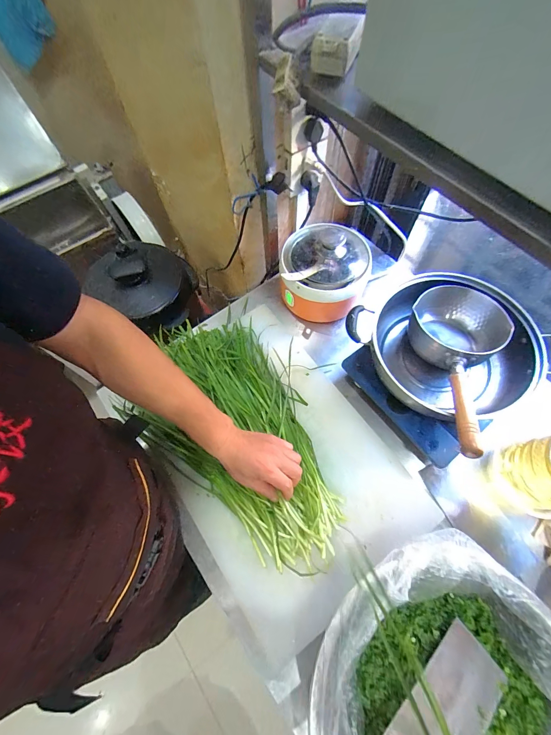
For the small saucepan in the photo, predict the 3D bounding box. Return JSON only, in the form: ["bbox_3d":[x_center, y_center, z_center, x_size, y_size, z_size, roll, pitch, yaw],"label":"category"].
[{"bbox_3d":[0.304,-0.006,0.518,0.155,0.090,0.324,17,54,9],"label":"small saucepan"}]

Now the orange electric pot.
[{"bbox_3d":[0.106,-0.205,0.653,0.166,0.151,0.160,-1,66,2],"label":"orange electric pot"}]

